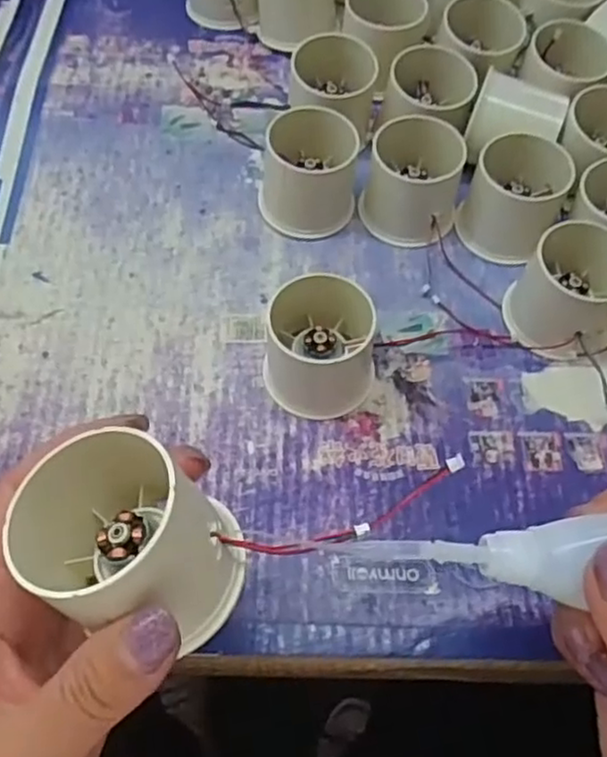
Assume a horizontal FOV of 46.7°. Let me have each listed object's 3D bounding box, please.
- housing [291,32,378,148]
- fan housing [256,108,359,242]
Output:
[{"bbox_3d":[0.018,-0.180,0.433,0.053,0.041,0.059,11,62,4],"label":"housing"},{"bbox_3d":[0.003,-0.122,0.408,0.054,0.041,0.063,4,62,0],"label":"fan housing"}]

